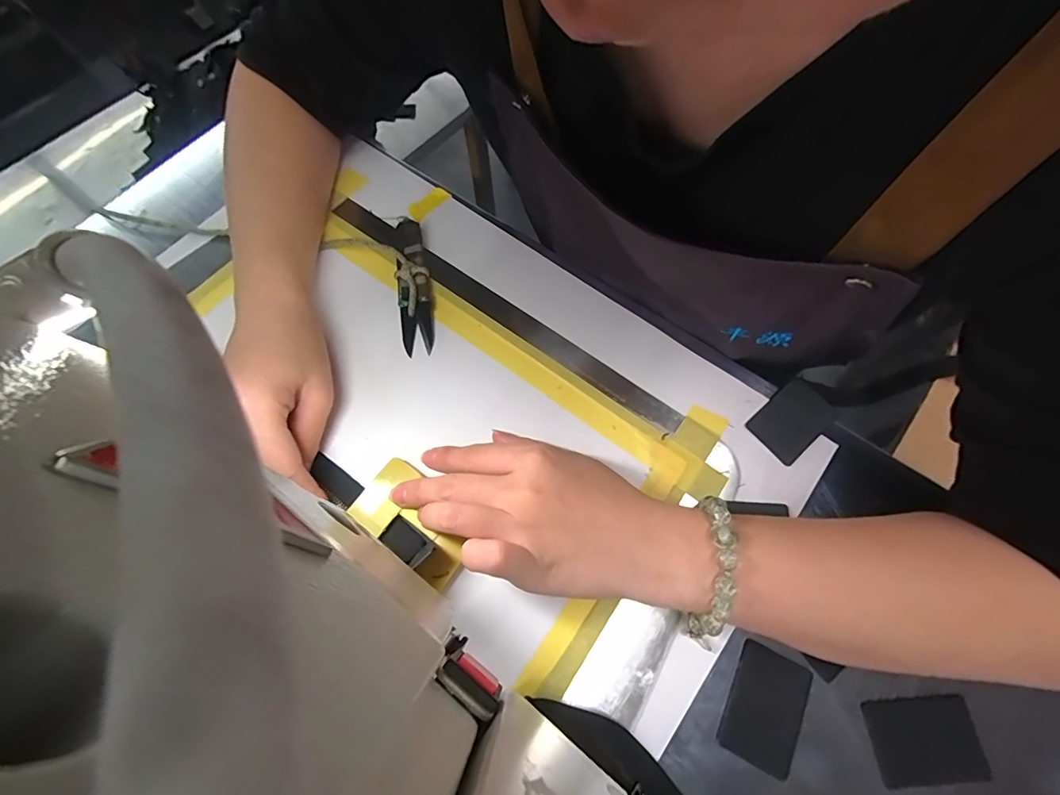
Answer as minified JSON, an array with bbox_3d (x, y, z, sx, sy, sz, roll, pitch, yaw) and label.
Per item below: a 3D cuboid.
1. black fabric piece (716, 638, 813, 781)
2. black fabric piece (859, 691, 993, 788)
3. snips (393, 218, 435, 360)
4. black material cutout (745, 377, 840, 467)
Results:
[{"bbox_3d":[0.119,0.156,0.229,0.035,0.004,0.052,26,70,11],"label":"black fabric piece"},{"bbox_3d":[0.194,0.169,0.224,0.050,0.004,0.035,-6,64,1],"label":"black fabric piece"},{"bbox_3d":[-0.084,-0.081,0.324,0.024,0.016,0.102,-11,68,-4],"label":"snips"},{"bbox_3d":[0.165,0.014,0.286,0.050,0.005,0.035,-39,72,-14],"label":"black material cutout"}]

